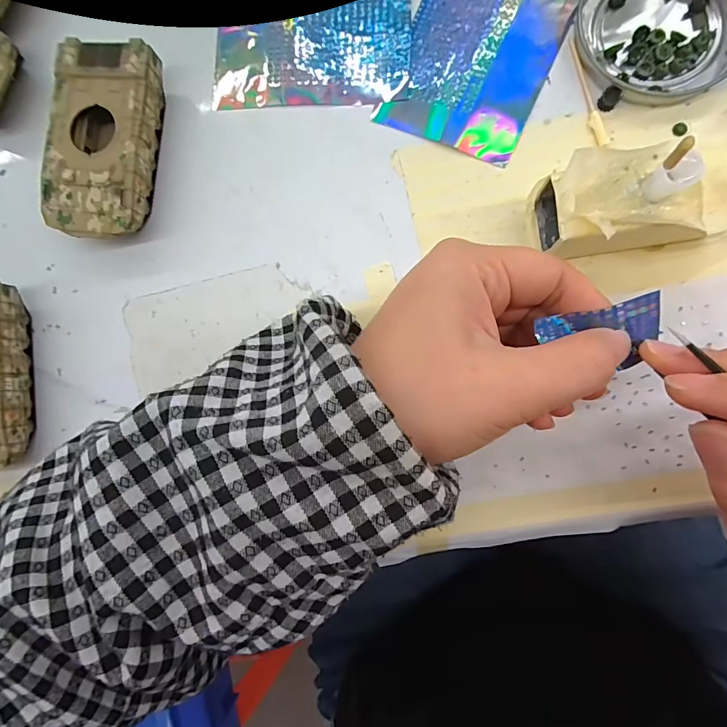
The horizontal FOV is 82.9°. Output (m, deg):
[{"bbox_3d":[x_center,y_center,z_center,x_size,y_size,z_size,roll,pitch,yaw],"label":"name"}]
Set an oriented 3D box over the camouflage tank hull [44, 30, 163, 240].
[{"bbox_3d":[-0.133,-0.112,0.216,0.049,0.028,0.094,4,87,7],"label":"camouflage tank hull"}]

